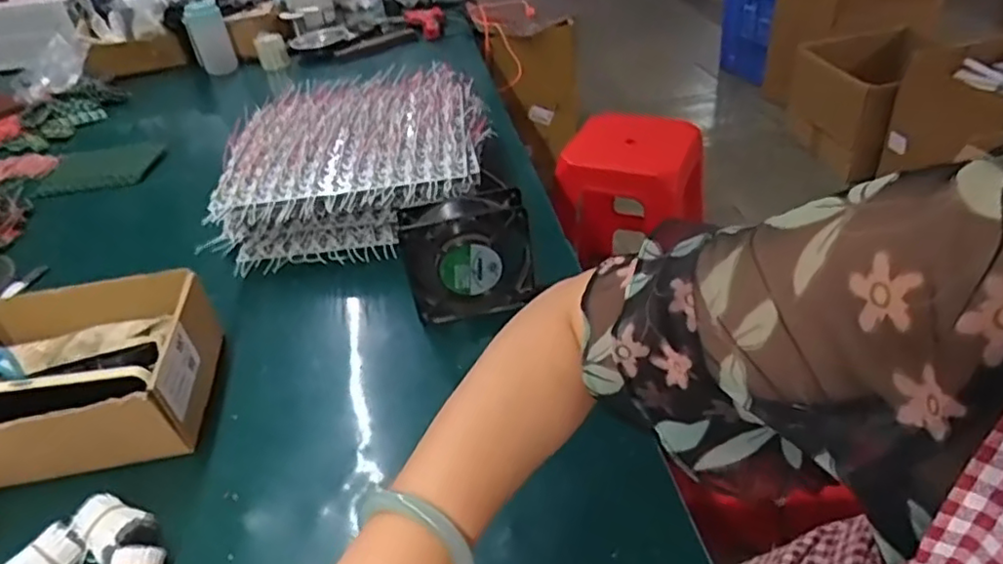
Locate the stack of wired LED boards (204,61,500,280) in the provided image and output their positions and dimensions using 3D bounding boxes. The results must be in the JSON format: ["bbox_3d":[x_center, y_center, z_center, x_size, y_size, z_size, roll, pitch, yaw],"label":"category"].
[{"bbox_3d":[-0.185,-0.166,0.839,0.319,0.100,0.345,-6,37,2],"label":"stack of wired LED boards"}]

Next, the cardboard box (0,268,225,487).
[{"bbox_3d":[-0.376,0.078,0.556,0.209,0.087,0.162,-10,37,-3],"label":"cardboard box"}]

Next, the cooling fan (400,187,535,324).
[{"bbox_3d":[-0.032,-0.018,0.613,0.116,0.121,0.041,-12,37,-6],"label":"cooling fan"}]

